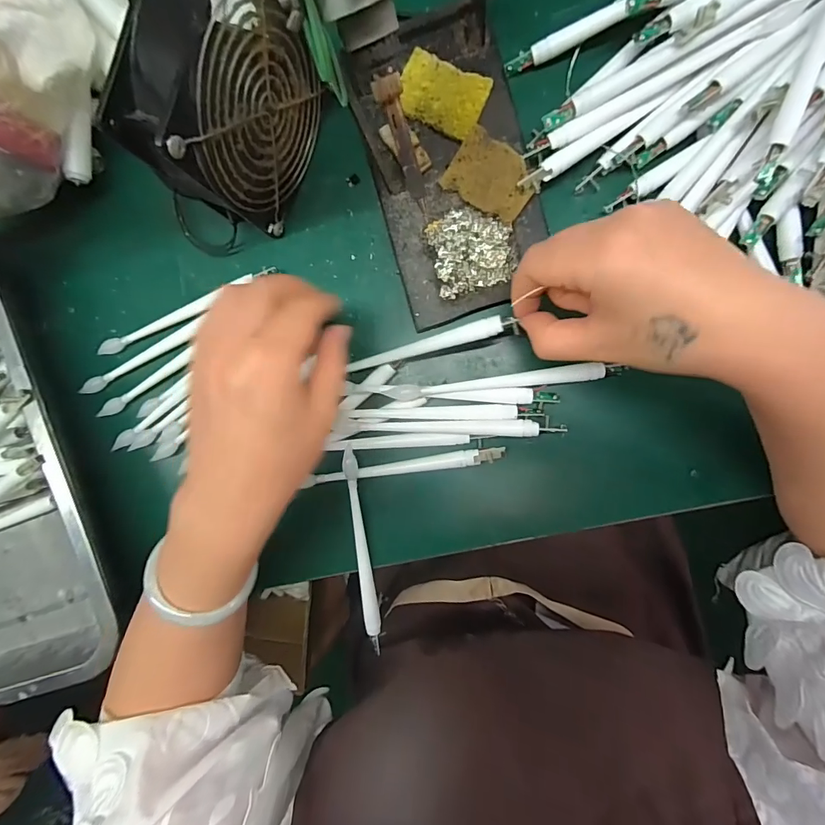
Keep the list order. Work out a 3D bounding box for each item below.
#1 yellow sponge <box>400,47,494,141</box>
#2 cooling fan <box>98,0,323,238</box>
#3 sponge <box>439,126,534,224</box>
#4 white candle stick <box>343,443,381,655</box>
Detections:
[{"bbox_3d":[0.019,-0.205,0.277,0.056,0.004,0.038,27,97,5],"label":"yellow sponge"},{"bbox_3d":[-0.103,-0.179,0.250,0.045,0.123,0.116,27,97,5],"label":"cooling fan"},{"bbox_3d":[0.051,-0.150,0.273,0.054,0.007,0.038,35,97,4],"label":"sponge"},{"bbox_3d":[-0.036,0.100,0.303,0.010,0.010,0.149,-5,93,8],"label":"white candle stick"}]

